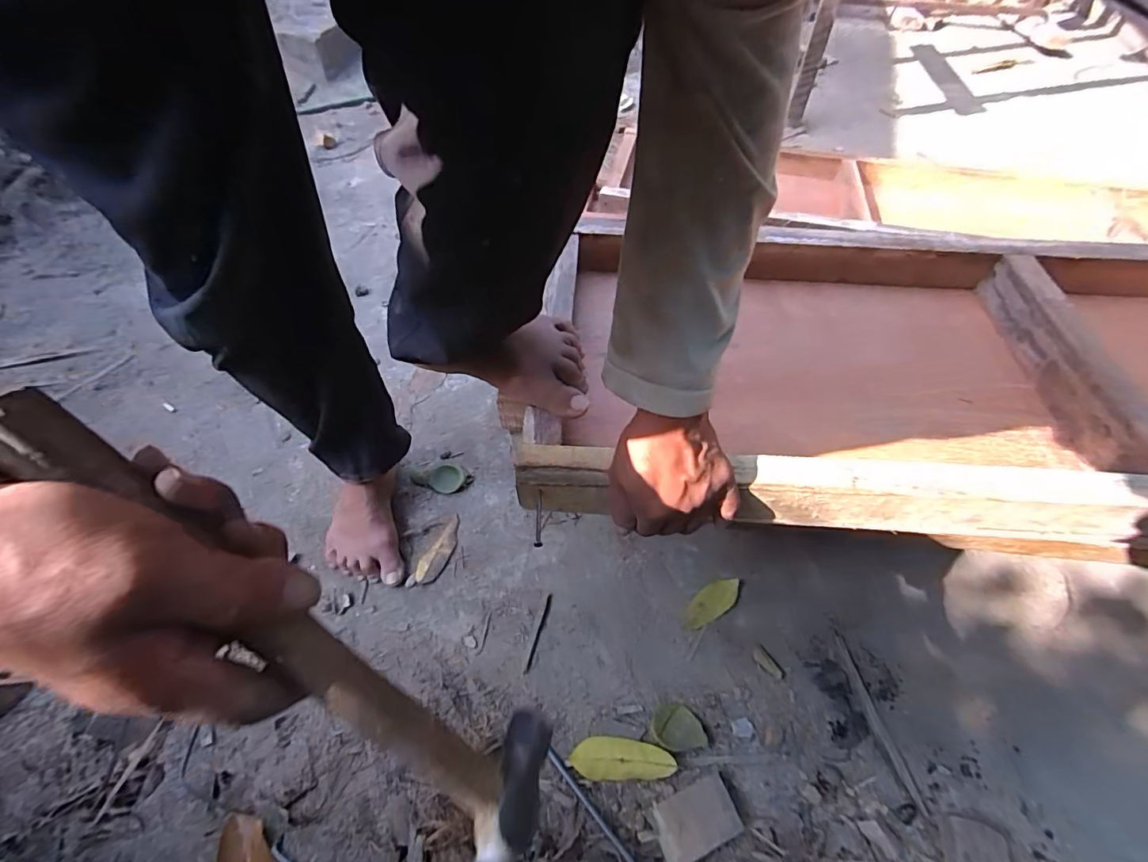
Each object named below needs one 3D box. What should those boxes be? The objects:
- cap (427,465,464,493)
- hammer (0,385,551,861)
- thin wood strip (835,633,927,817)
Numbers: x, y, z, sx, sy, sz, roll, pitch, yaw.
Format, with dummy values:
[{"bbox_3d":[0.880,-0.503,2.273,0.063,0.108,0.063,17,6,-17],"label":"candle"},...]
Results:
[{"bbox_3d":[-0.221,0.081,0.848,0.060,0.014,0.053,25,57,14],"label":"cap"},{"bbox_3d":[-0.115,0.094,0.220,0.289,0.028,0.068,49,58,-15],"label":"hammer"},{"bbox_3d":[0.407,0.387,0.671,0.019,0.006,0.211,0,49,-11],"label":"thin wood strip"}]

